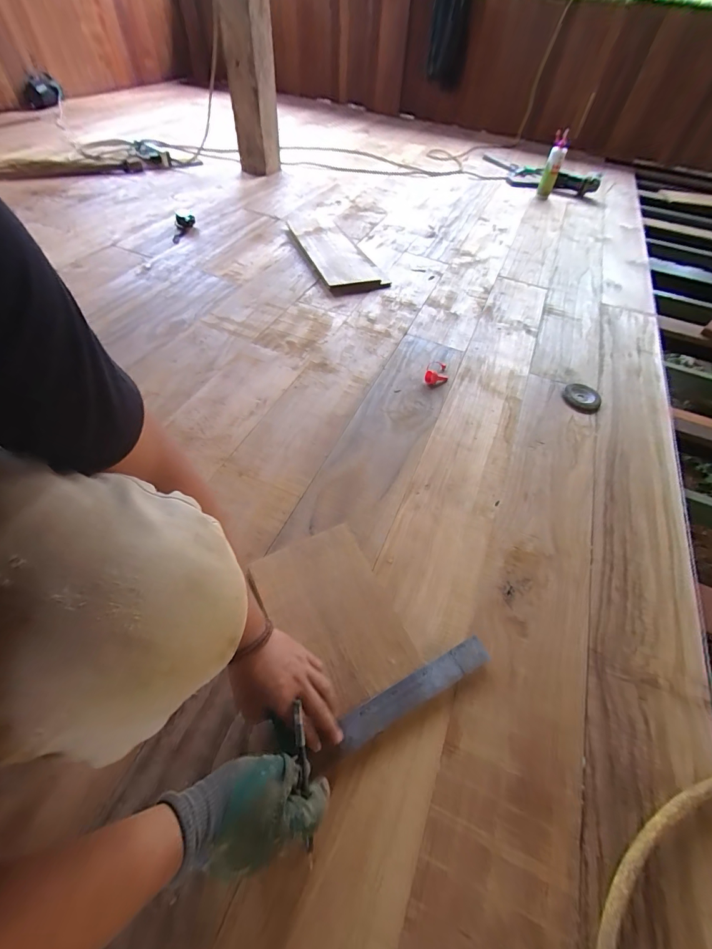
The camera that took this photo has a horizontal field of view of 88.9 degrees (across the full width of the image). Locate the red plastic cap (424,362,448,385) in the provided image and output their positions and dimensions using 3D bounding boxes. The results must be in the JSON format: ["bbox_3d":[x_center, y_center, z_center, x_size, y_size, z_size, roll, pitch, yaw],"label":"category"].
[{"bbox_3d":[0.200,-0.254,0.891,0.053,0.020,0.093,13,53,6],"label":"red plastic cap"}]

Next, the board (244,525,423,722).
[{"bbox_3d":[-0.036,0.203,0.548,0.166,0.011,0.250,-22,57,-20],"label":"board"}]

